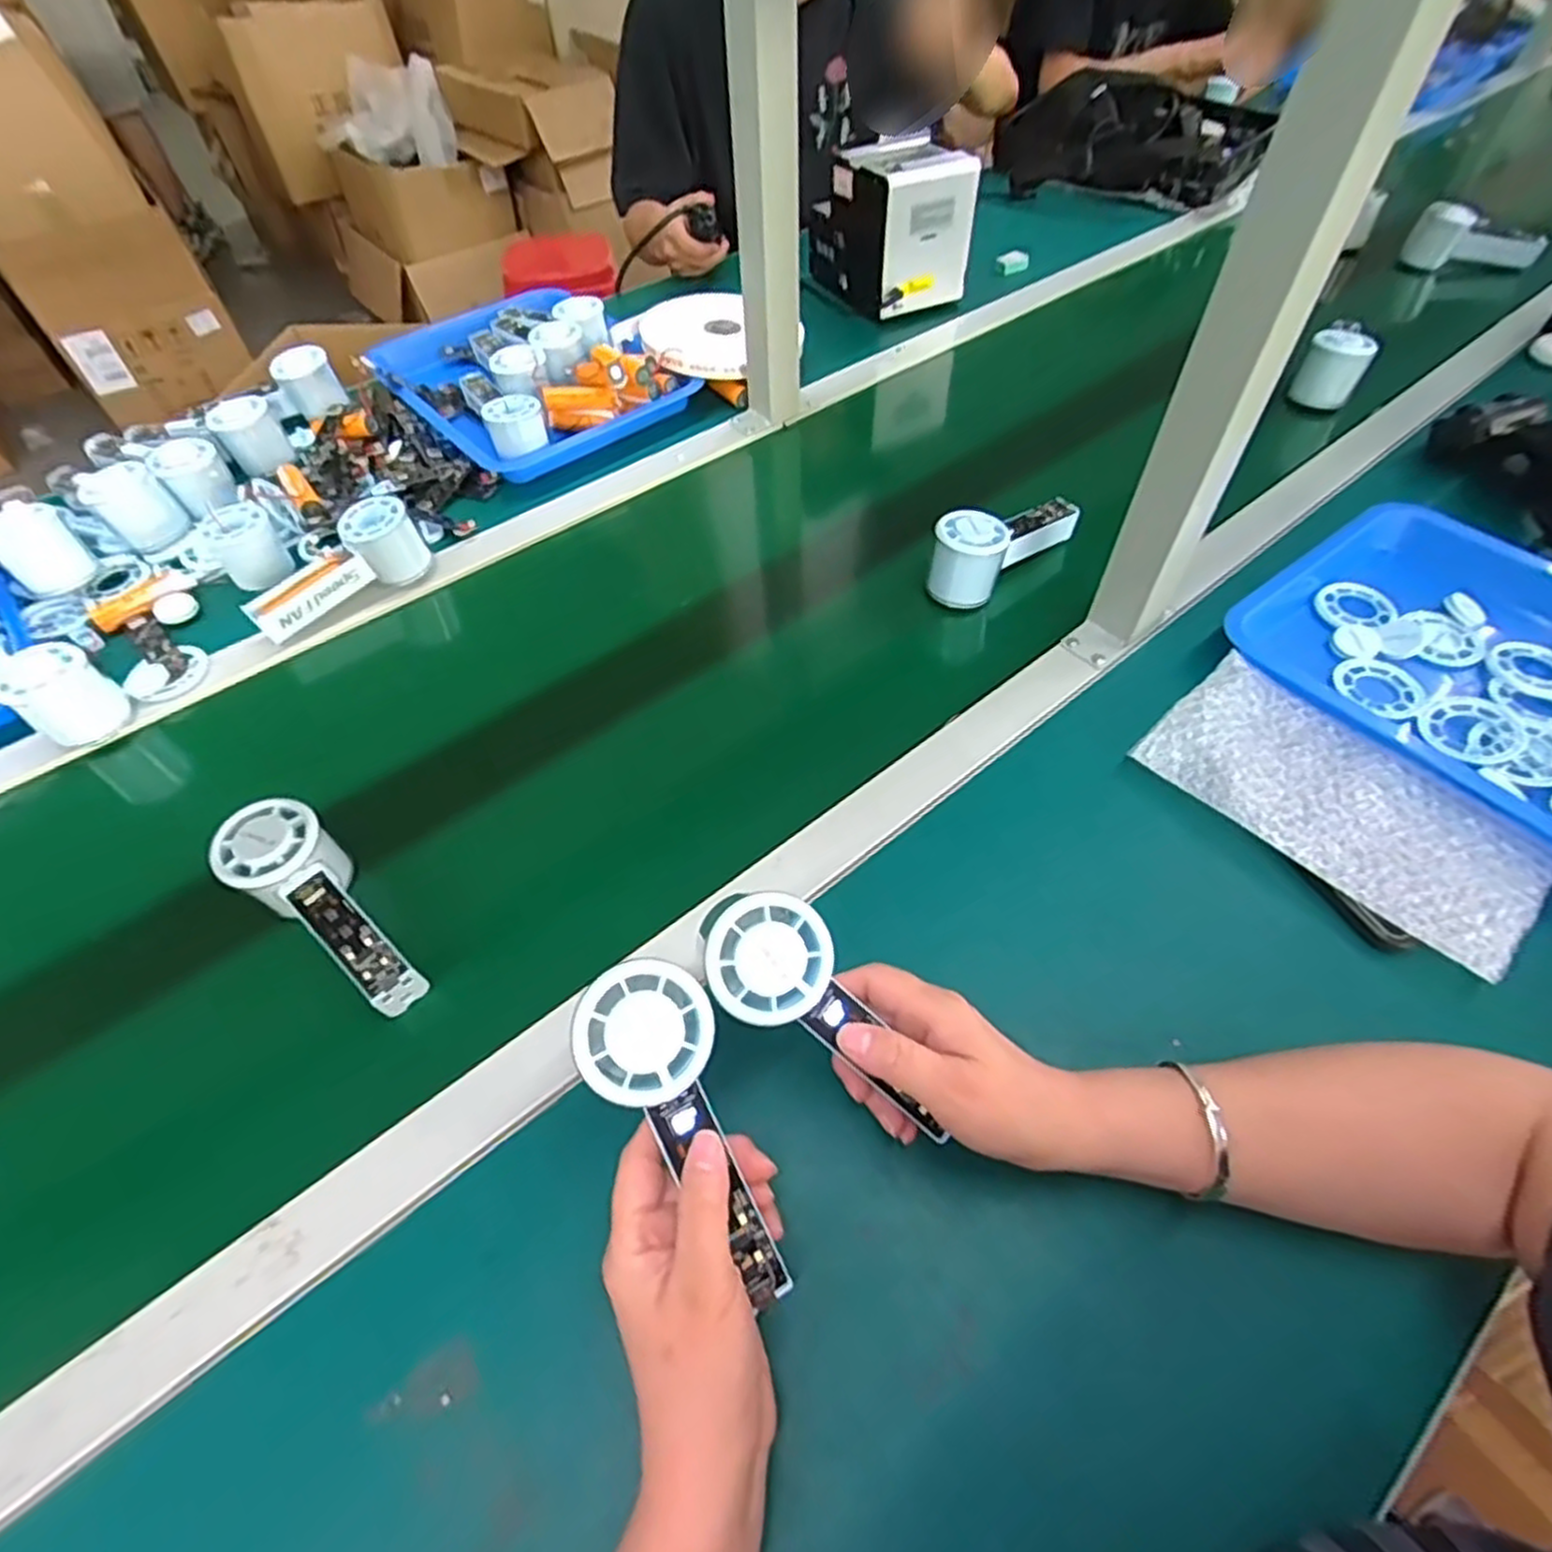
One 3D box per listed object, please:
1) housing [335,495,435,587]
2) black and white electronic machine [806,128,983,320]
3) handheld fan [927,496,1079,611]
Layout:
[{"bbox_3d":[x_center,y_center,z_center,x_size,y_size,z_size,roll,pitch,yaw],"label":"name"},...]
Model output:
[{"bbox_3d":[-0.342,-0.205,0.656,0.057,0.060,0.048,-33,59,-21],"label":"housing"},{"bbox_3d":[0.140,-0.680,0.924,0.132,0.140,0.174,-21,55,-13],"label":"black and white electronic machine"},{"bbox_3d":[0.190,-0.201,0.629,0.146,0.059,0.055,-36,60,-22],"label":"handheld fan"}]

